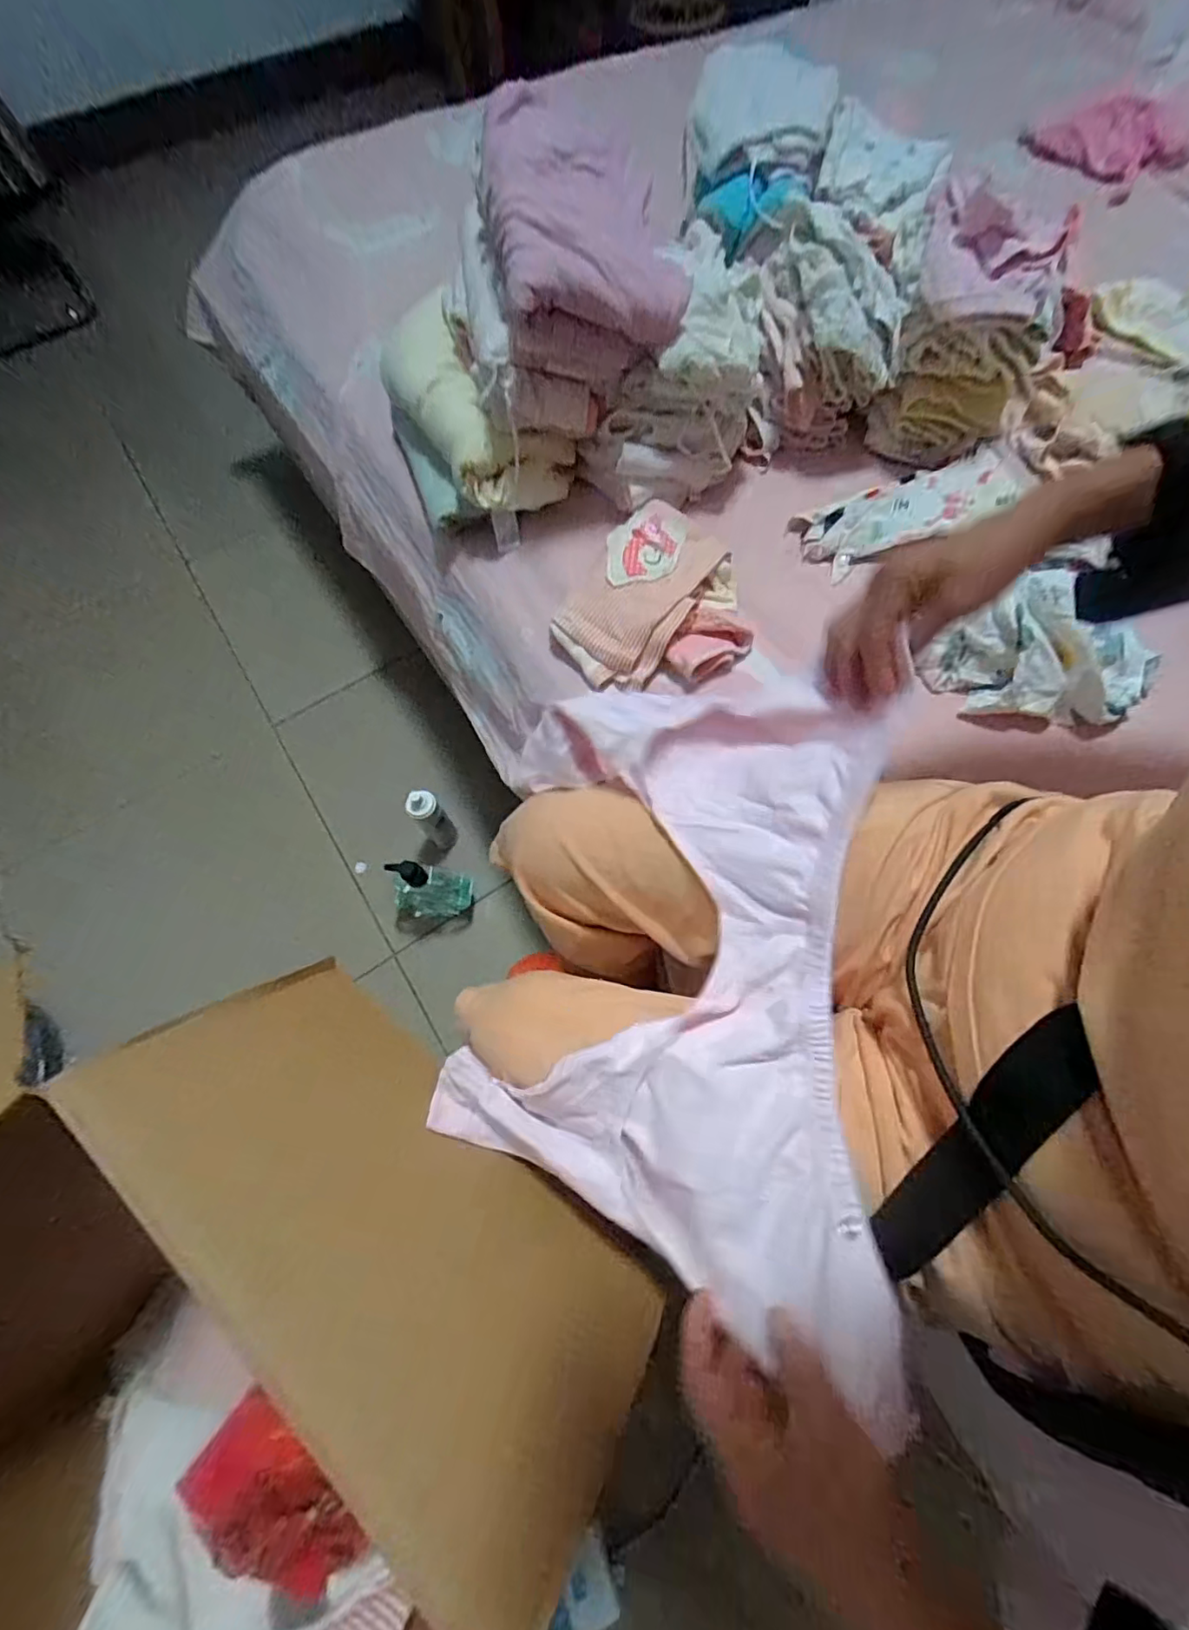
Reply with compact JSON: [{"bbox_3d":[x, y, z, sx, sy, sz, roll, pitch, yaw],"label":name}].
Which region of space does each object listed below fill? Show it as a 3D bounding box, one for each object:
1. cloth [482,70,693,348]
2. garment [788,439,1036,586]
[{"bbox_3d":[-0.010,-0.502,0.496,0.154,0.101,0.204,-12,67,-2],"label":"cloth"},{"bbox_3d":[0.322,-0.307,0.580,0.239,0.025,0.078,-21,68,-6],"label":"garment"}]

